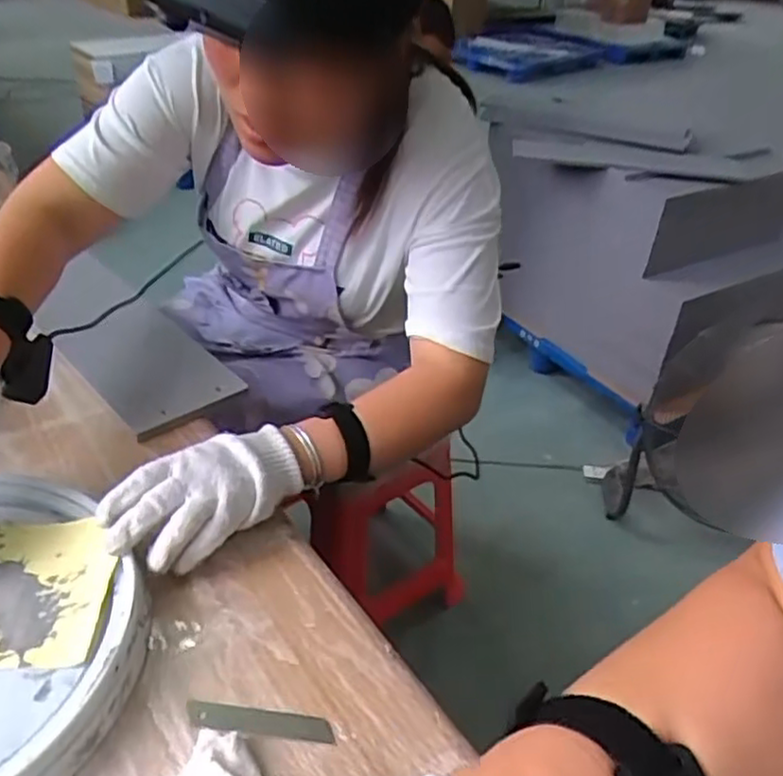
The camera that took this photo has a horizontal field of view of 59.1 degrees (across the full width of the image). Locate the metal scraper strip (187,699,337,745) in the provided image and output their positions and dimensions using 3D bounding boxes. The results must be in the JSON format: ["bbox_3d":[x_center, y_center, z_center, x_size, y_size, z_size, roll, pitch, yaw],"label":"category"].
[{"bbox_3d":[-0.086,0.218,0.449,0.098,0.004,0.020,5,40,6],"label":"metal scraper strip"}]

